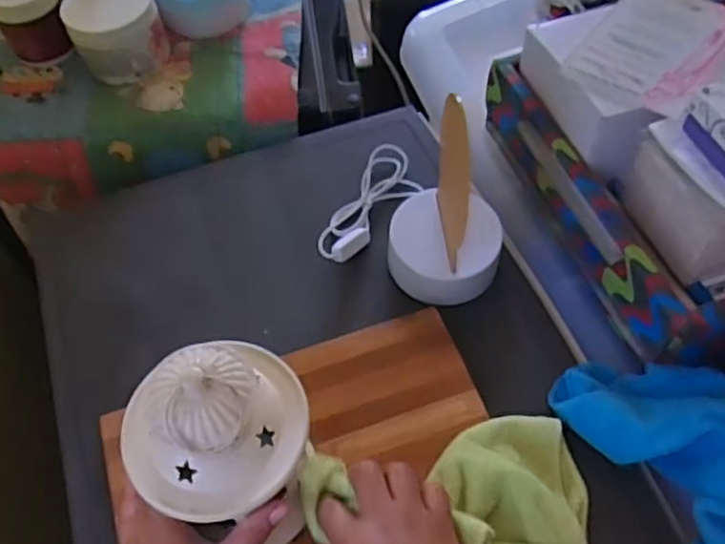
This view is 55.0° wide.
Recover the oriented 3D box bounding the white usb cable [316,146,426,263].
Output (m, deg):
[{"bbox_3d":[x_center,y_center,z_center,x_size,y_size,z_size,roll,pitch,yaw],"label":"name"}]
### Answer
[{"bbox_3d":[0.013,-0.063,0.641,0.066,0.021,0.146,21,60,15],"label":"white usb cable"}]

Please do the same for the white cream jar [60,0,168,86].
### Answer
[{"bbox_3d":[-0.253,-0.251,0.719,0.091,0.070,0.088,-20,59,-11],"label":"white cream jar"}]

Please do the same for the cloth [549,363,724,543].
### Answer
[{"bbox_3d":[0.238,0.123,0.490,0.125,0.053,0.190,-27,60,-14],"label":"cloth"}]

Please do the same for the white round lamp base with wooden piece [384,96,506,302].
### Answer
[{"bbox_3d":[0.074,-0.054,0.583,0.093,0.107,0.128,12,58,10],"label":"white round lamp base with wooden piece"}]

